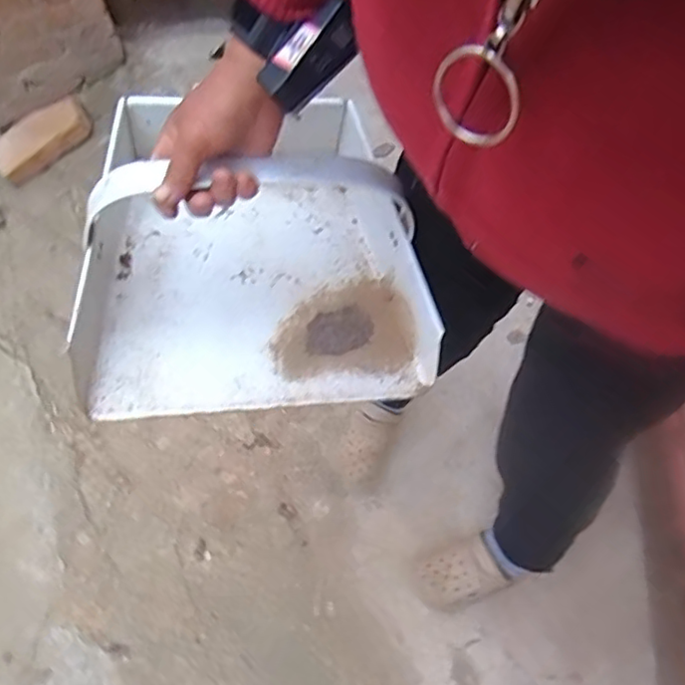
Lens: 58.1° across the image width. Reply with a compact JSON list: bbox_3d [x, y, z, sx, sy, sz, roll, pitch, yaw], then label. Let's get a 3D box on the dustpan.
[{"bbox_3d":[-0.079,-0.107,0.547,0.273,0.161,0.330,-7,64,-4],"label":"dustpan"}]

